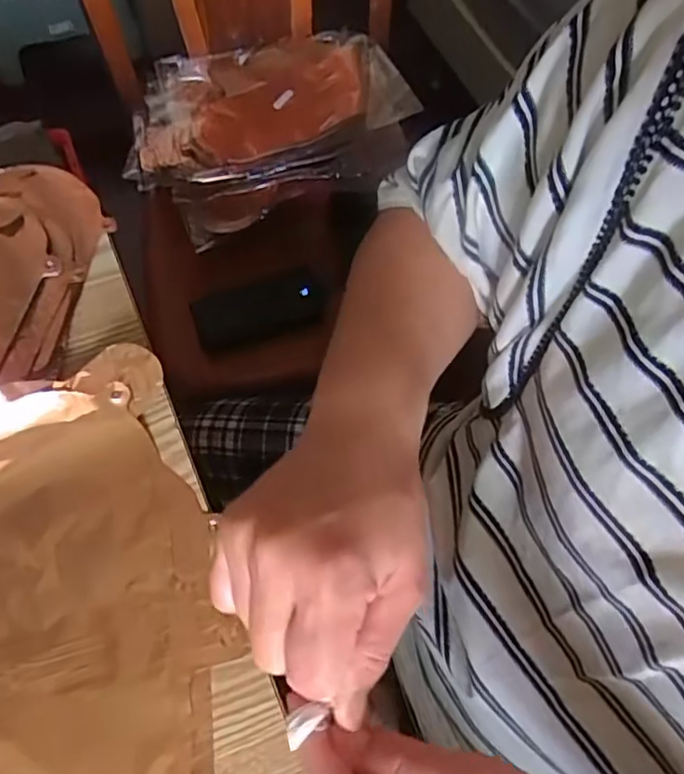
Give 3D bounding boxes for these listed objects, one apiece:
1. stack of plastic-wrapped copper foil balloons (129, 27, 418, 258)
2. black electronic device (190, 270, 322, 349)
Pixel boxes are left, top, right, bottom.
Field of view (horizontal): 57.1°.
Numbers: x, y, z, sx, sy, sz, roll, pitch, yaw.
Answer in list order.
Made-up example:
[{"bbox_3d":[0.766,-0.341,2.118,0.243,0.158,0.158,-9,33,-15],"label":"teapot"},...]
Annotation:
[{"bbox_3d":[-0.097,-0.345,0.821,0.355,0.071,0.270,-14,64,-8],"label":"stack of plastic-wrapped copper foil balloons"},{"bbox_3d":[-0.106,-0.097,0.781,0.154,0.018,0.067,-13,64,-7],"label":"black electronic device"}]

